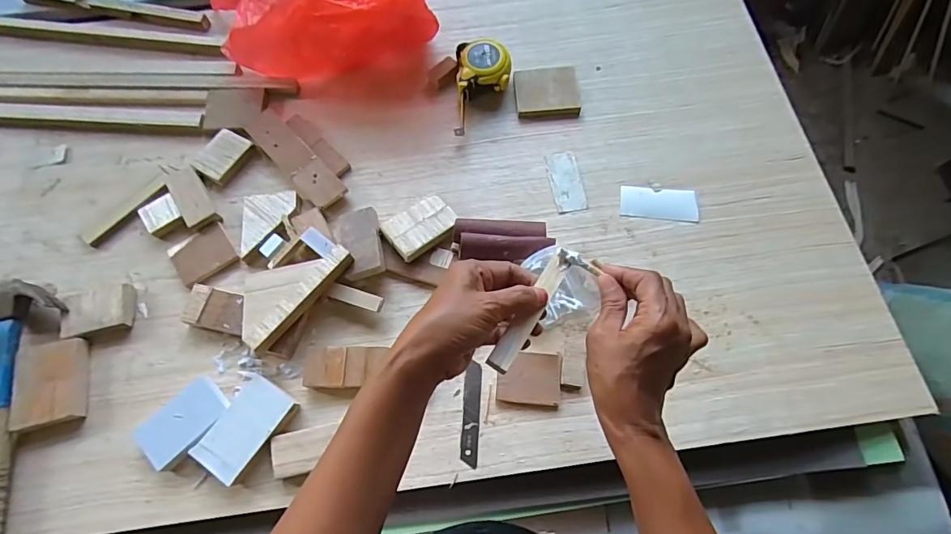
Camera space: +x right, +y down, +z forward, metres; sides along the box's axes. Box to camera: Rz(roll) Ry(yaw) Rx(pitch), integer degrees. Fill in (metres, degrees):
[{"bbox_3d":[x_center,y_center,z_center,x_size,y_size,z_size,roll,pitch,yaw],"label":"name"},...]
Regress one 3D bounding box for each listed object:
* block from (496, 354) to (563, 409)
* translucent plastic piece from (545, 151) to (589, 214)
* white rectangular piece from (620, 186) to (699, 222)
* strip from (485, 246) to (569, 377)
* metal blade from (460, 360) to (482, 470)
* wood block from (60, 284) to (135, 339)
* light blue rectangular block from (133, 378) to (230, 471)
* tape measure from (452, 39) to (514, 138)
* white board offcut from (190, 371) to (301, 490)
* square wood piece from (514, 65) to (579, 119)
[{"bbox_3d":[0.056,0.115,0.481,0.063,0.014,0.053,7,69,3],"label":"block"},{"bbox_3d":[0.110,-0.105,0.570,0.037,0.004,0.083,-8,69,-2],"label":"translucent plastic piece"},{"bbox_3d":[0.218,-0.077,0.556,0.089,0.007,0.041,5,69,3],"label":"white rectangular piece"},{"bbox_3d":[0.042,0.031,0.342,0.016,0.008,0.106,37,63,-5],"label":"strip"},{"bbox_3d":[-0.004,0.148,0.474,0.017,0.004,0.100,3,69,2],"label":"metal blade"},{"bbox_3d":[-0.409,0.048,0.508,0.066,0.016,0.051,-16,69,-5],"label":"wood block"},{"bbox_3d":[-0.291,0.156,0.468,0.055,0.022,0.085,40,74,15],"label":"light blue rectangular block"},{"bbox_3d":[0.010,-0.231,0.598,0.068,0.037,0.127,1,69,1],"label":"tape measure"},{"bbox_3d":[-0.226,0.159,0.459,0.055,0.020,0.092,33,73,13],"label":"white board offcut"},{"bbox_3d":[0.093,-0.228,0.606,0.080,0.014,0.072,-1,69,0],"label":"square wood piece"}]

